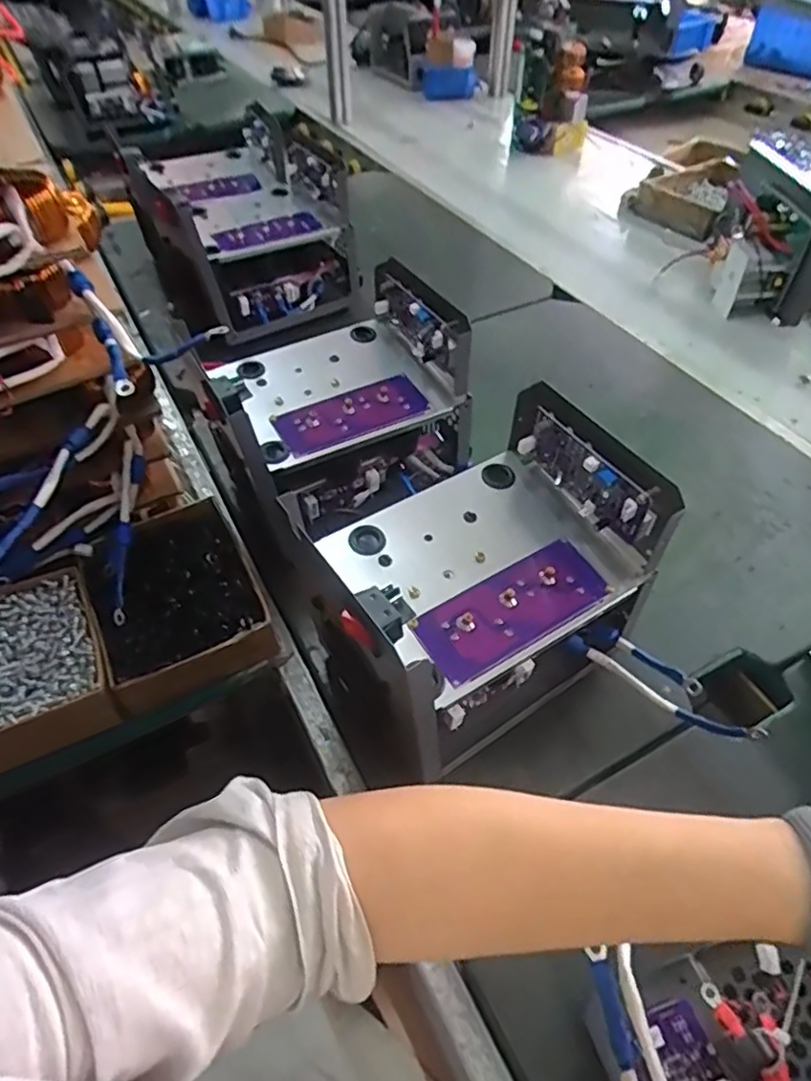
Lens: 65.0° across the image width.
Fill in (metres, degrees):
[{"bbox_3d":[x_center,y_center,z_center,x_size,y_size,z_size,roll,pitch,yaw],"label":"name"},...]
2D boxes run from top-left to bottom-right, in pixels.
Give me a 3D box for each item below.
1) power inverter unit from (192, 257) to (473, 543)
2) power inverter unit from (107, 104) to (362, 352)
[{"bbox_3d":[-0.070,-0.133,0.604,0.226,0.149,0.153,-27,53,-20],"label":"power inverter unit"},{"bbox_3d":[-0.243,-0.456,0.910,0.241,0.176,0.339,-24,53,-19],"label":"power inverter unit"}]

